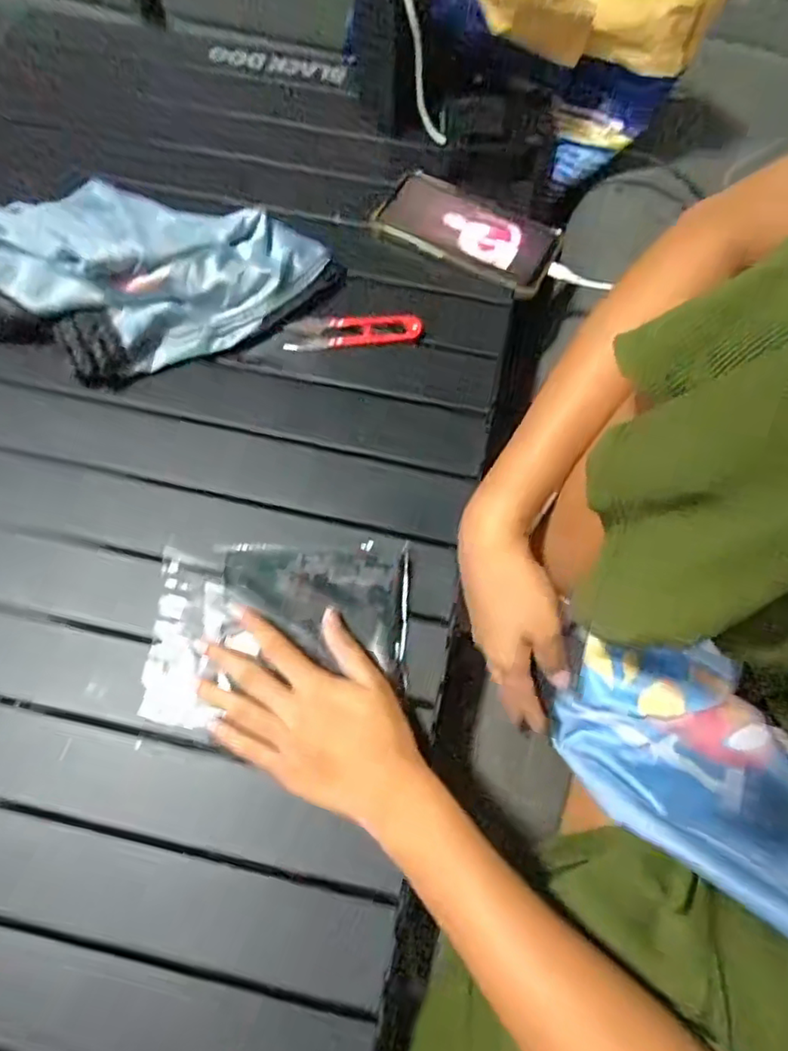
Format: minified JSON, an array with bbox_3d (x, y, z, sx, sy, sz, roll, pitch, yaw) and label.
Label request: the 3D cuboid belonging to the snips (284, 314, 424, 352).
[{"bbox_3d":[-0.035,-0.169,0.512,0.116,0.014,0.032,0,68,-3],"label":"snips"}]

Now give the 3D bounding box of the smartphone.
[{"bbox_3d":[0.069,-0.275,0.547,0.168,0.016,0.085,29,71,10],"label":"smartphone"}]

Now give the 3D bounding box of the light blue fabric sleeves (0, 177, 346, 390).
[{"bbox_3d":[-0.212,-0.201,0.489,0.322,0.067,0.161,-3,68,-4],"label":"light blue fabric sleeves"}]

